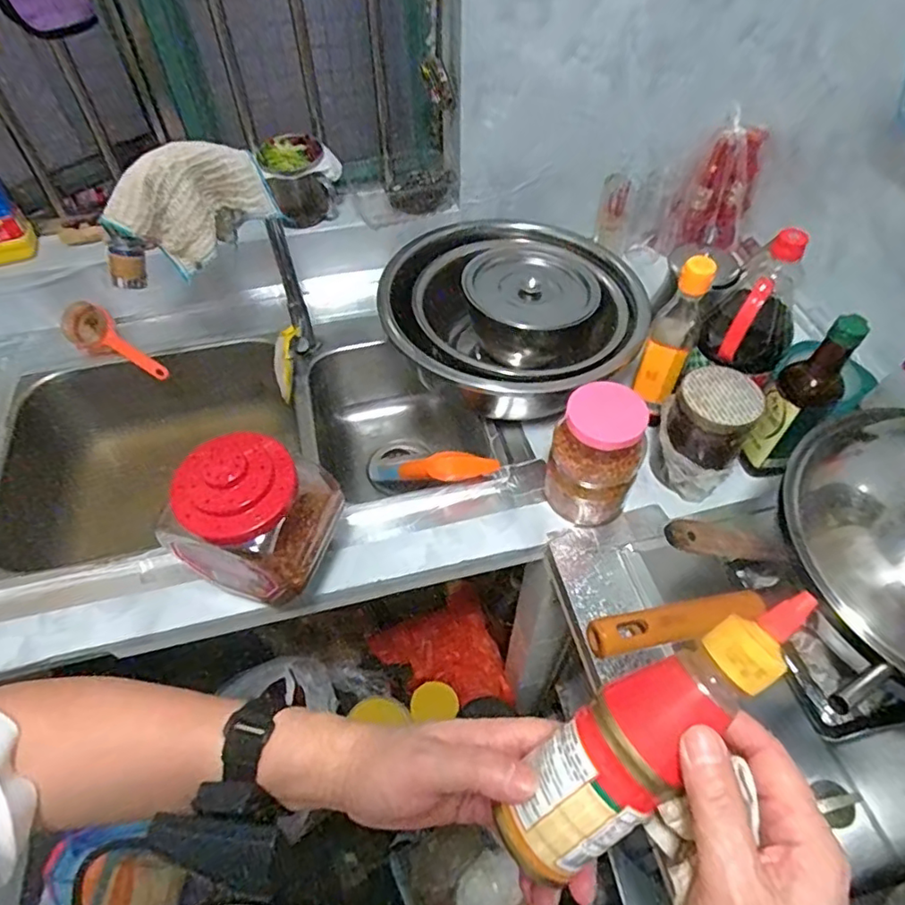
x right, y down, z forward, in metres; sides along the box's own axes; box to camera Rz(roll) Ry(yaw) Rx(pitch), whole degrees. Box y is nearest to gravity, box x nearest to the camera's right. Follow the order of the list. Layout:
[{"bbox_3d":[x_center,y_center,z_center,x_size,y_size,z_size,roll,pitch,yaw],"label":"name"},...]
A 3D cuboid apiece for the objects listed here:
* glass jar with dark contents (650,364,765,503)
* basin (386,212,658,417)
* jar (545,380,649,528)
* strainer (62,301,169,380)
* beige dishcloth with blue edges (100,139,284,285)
[{"bbox_3d":[0.313,-0.023,0.745,0.103,0.152,0.096,0,53,0],"label":"glass jar with dark contents"},{"bbox_3d":[0.084,-0.192,0.880,0.378,0.155,0.321,37,62,24],"label":"basin"},{"bbox_3d":[0.172,0.009,0.707,0.102,0.177,0.083,10,54,8],"label":"jar"},{"bbox_3d":[-0.556,-0.175,0.946,0.196,0.061,0.071,35,61,23],"label":"strainer"},{"bbox_3d":[-0.312,-0.296,0.709,0.185,0.132,0.036,-25,57,-17],"label":"beige dishcloth with blue edges"}]

